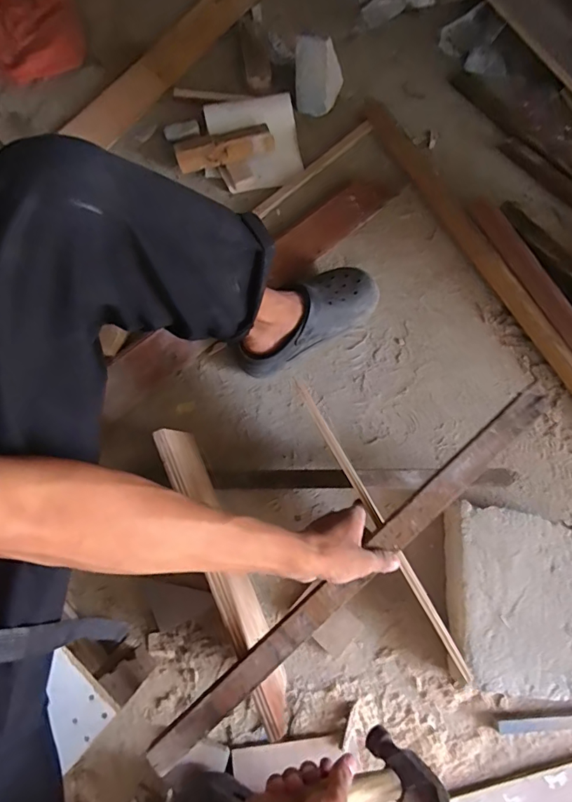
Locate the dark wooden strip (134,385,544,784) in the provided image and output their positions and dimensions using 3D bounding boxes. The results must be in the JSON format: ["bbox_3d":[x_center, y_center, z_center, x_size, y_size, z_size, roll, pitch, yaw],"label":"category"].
[{"bbox_3d":[0.073,0.197,0.501,0.593,0.008,0.034,-43,79,-1],"label":"dark wooden strip"}]

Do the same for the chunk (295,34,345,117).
[{"bbox_3d":[0.066,-0.658,0.912,0.098,0.125,0.063,8,73,1],"label":"chunk"}]

